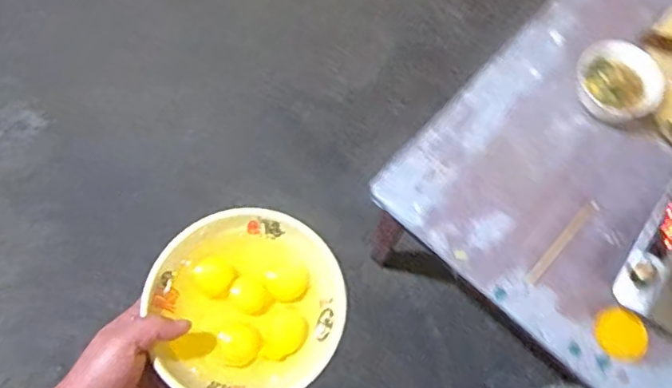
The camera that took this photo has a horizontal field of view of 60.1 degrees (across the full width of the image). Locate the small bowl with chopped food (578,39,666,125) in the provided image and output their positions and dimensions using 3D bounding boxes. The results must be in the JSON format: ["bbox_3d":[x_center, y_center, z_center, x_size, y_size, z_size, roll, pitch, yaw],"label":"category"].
[{"bbox_3d":[0.519,-0.203,1.079,0.131,0.070,0.152,-6,70,-2],"label":"small bowl with chopped food"}]

